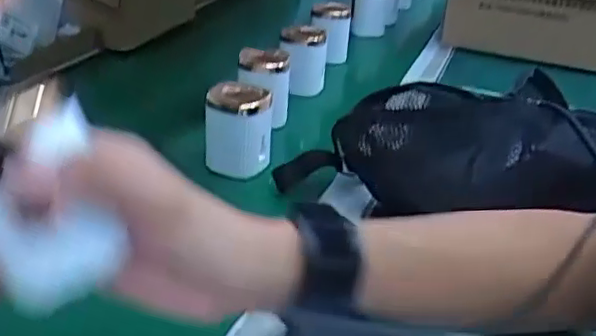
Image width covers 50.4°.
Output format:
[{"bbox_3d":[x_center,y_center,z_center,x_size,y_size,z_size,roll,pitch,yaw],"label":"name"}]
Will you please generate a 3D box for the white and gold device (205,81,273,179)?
[{"bbox_3d":[-0.053,-0.035,0.577,0.056,0.075,0.041,6,29,2],"label":"white and gold device"}]

